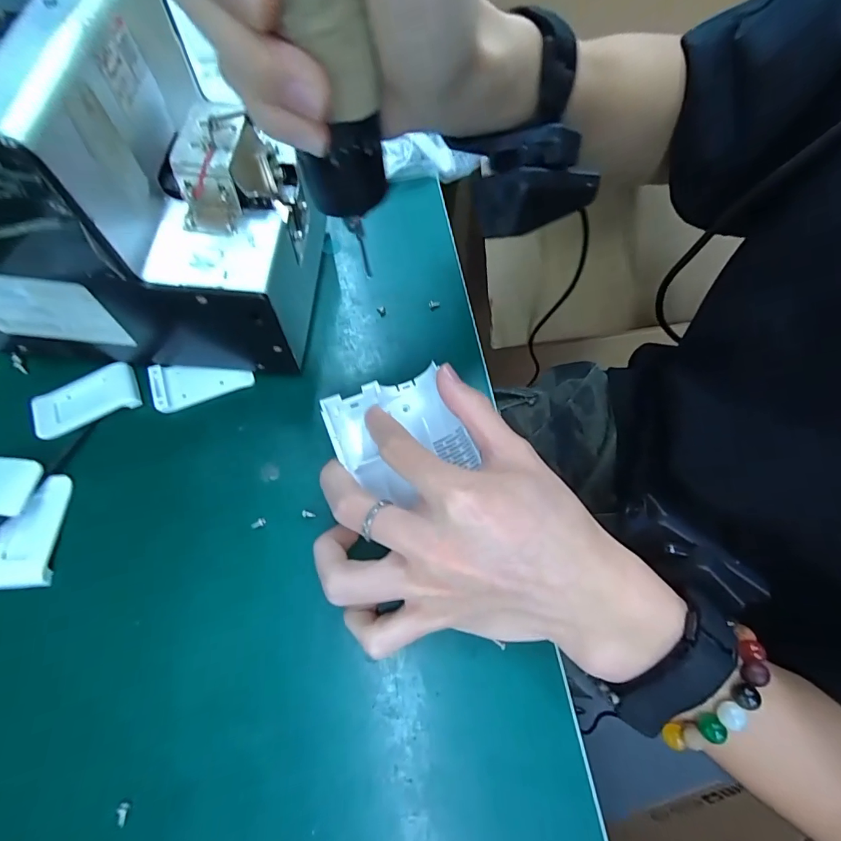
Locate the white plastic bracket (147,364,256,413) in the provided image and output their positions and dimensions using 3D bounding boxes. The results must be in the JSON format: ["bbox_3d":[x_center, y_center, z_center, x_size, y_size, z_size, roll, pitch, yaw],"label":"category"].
[{"bbox_3d":[-0.129,-0.023,0.257,0.056,0.007,0.027,-13,69,-7],"label":"white plastic bracket"}]

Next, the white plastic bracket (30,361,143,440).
[{"bbox_3d":[-0.193,-0.013,0.249,0.057,0.005,0.029,-24,71,-11],"label":"white plastic bracket"}]

